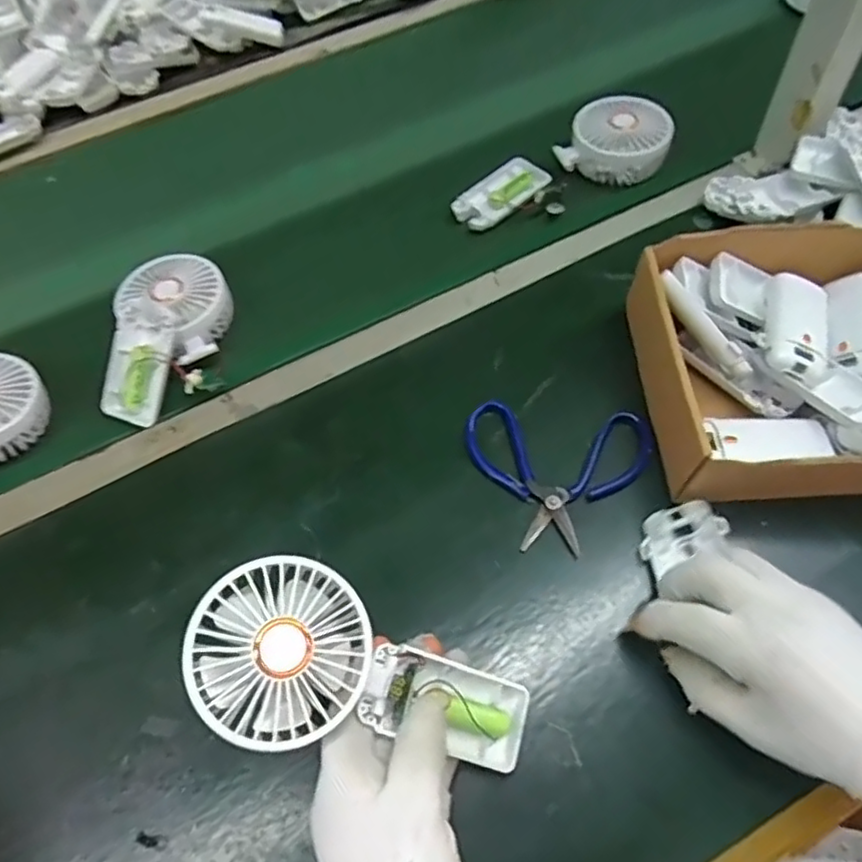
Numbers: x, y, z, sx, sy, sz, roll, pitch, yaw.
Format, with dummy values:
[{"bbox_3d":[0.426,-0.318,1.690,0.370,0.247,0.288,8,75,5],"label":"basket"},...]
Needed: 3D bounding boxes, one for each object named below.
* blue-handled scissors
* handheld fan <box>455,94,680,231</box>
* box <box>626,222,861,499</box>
[{"bbox_3d":[0.089,0.031,0.459,0.131,0.007,0.104,4,59,7],"label":"blue-handled scissors"},{"bbox_3d":[0.120,-0.247,0.608,0.205,0.054,0.082,-21,59,-8],"label":"handheld fan"},{"bbox_3d":[0.263,-0.049,0.458,0.211,0.075,0.189,-5,61,2],"label":"box"}]

